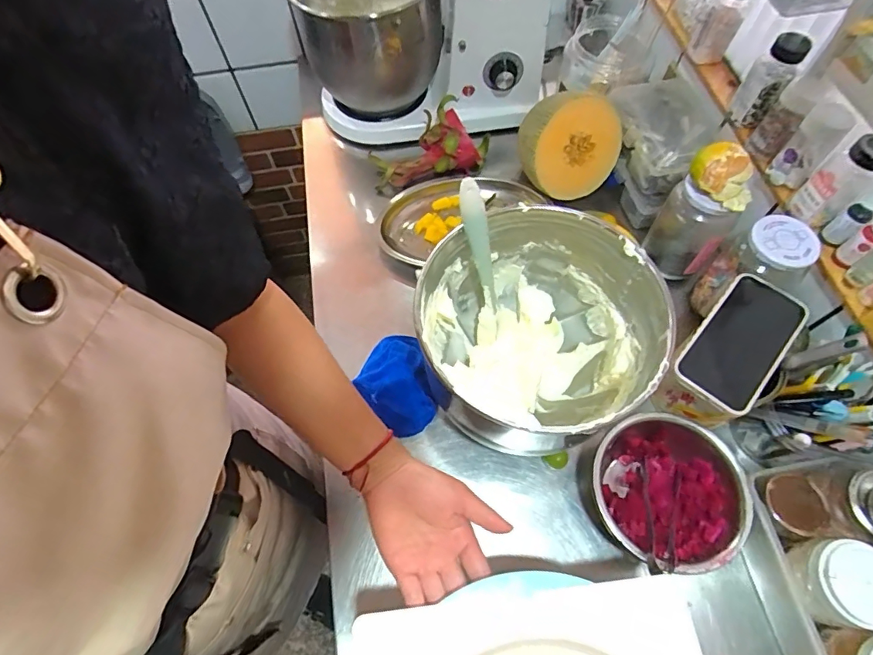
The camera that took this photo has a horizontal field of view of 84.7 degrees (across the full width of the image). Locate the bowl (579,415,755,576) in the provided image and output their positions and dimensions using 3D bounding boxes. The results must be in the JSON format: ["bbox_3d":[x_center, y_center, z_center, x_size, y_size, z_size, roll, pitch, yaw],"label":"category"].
[{"bbox_3d":[0.244,0.182,0.529,0.151,0.088,0.148,-1,64,1],"label":"bowl"}]

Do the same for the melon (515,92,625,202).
[{"bbox_3d":[0.193,-0.277,0.719,0.146,0.144,0.093,-43,31,11],"label":"melon"}]

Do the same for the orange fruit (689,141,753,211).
[{"bbox_3d":[0.338,-0.180,0.559,0.077,0.045,0.058,28,68,14],"label":"orange fruit"}]

